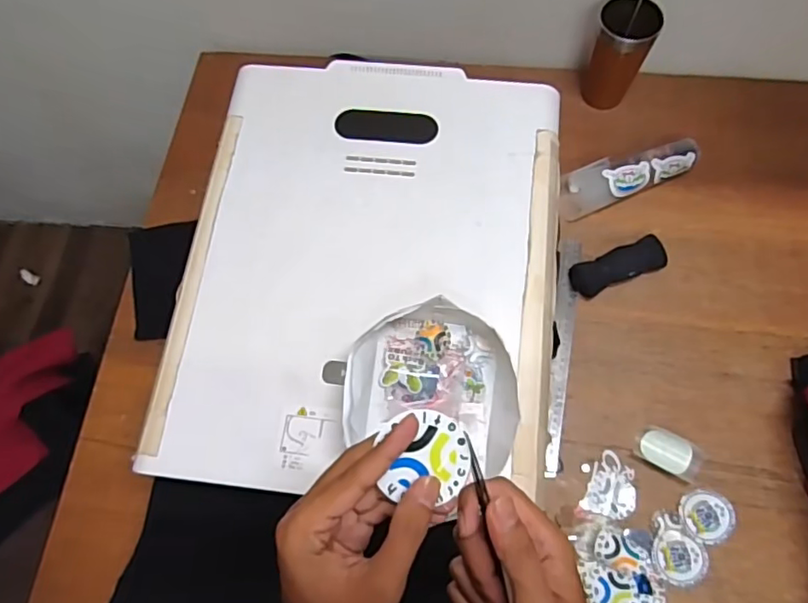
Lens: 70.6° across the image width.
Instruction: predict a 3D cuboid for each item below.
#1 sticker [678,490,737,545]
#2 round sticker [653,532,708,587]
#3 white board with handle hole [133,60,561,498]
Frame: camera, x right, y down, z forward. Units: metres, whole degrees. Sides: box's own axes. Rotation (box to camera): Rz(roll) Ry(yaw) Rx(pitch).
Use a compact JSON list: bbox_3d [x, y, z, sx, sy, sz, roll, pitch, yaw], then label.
[{"bbox_3d":[0.356,0.252,0.668,0.062,0.007,0.058,-1,72,6],"label":"sticker"},{"bbox_3d":[0.316,0.294,0.649,0.064,0.010,0.055,24,72,10],"label":"round sticker"},{"bbox_3d":[-0.035,-0.053,0.625,0.395,0.021,0.491,5,69,4],"label":"white board with handle hole"}]

